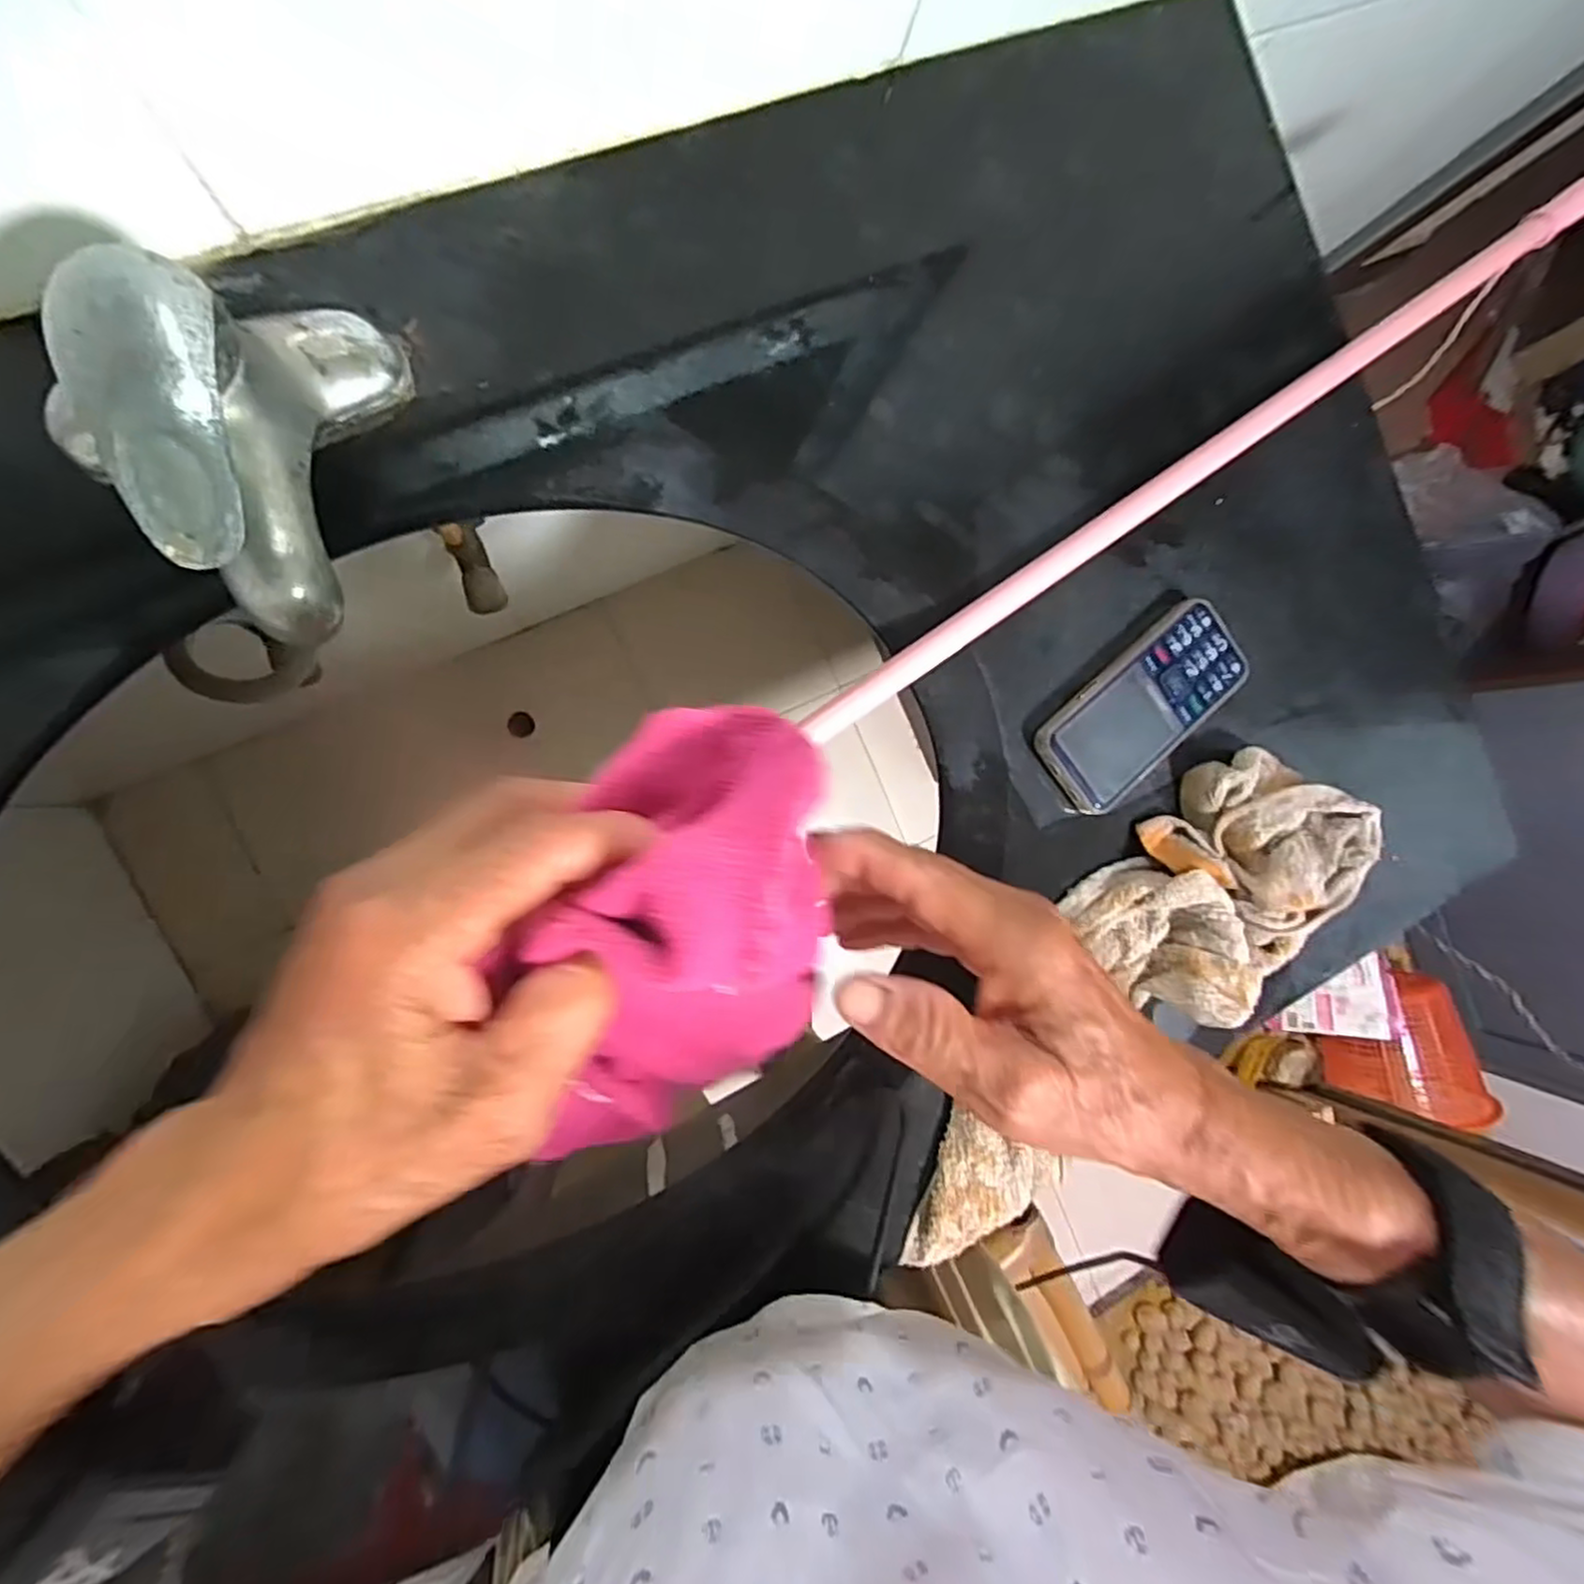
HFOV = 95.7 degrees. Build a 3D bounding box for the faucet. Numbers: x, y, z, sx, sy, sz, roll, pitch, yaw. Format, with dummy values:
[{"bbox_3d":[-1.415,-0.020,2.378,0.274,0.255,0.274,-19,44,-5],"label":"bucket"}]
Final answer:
[{"bbox_3d":[-0.201,-0.130,0.266,0.069,0.110,0.141,6,92,-13],"label":"faucet"}]

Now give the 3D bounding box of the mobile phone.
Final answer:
[{"bbox_3d":[0.198,-0.051,0.407,0.135,0.018,0.057,-41,99,-9],"label":"mobile phone"}]

